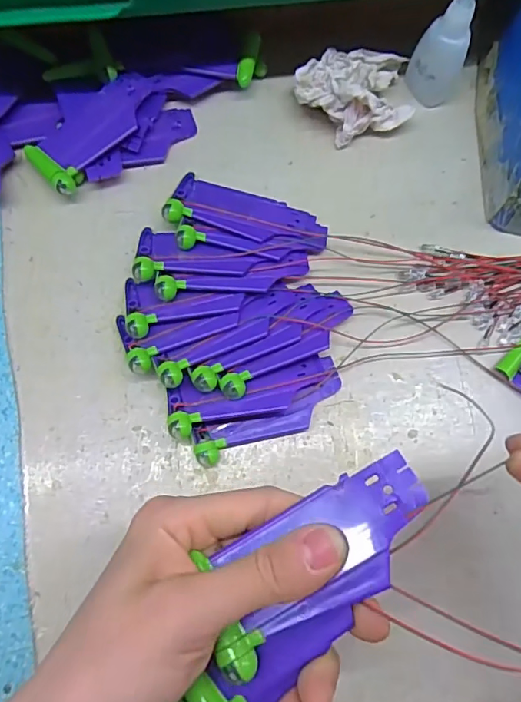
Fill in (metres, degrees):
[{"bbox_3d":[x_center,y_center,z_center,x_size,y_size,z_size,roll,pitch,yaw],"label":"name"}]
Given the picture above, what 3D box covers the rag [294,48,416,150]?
[{"bbox_3d":[0.063,-0.171,0.324,0.075,0.037,0.053,-7,75,-4],"label":"rag"}]

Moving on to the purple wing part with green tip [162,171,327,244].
[{"bbox_3d":[-0.008,-0.084,0.309,0.097,0.014,0.039,15,59,1],"label":"purple wing part with green tip"}]

